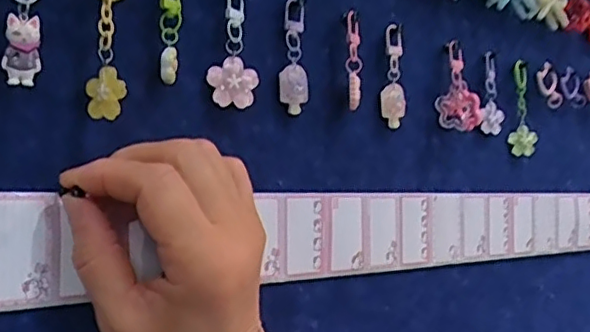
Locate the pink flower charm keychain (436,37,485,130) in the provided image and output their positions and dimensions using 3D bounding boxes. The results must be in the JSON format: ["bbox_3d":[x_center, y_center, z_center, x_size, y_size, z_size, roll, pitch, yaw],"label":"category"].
[{"bbox_3d":[0.120,-0.059,0.447,0.030,0.062,0.017,-3,-6,27],"label":"pink flower charm keychain"}]

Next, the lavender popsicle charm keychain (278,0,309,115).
[{"bbox_3d":[-0.001,-0.066,0.364,0.016,0.066,0.010,-1,-5,7],"label":"lavender popsicle charm keychain"}]

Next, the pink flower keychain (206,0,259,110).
[{"bbox_3d":[-0.034,-0.066,0.339,0.014,0.065,0.024,-5,-7,45],"label":"pink flower keychain"}]

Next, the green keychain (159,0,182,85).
[{"bbox_3d":[-0.064,-0.071,0.313,0.010,0.055,0.011,1,-5,-16],"label":"green keychain"}]

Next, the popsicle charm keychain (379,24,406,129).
[{"bbox_3d":[0.066,-0.061,0.415,0.015,0.066,0.008,-2,-5,26],"label":"popsicle charm keychain"}]

